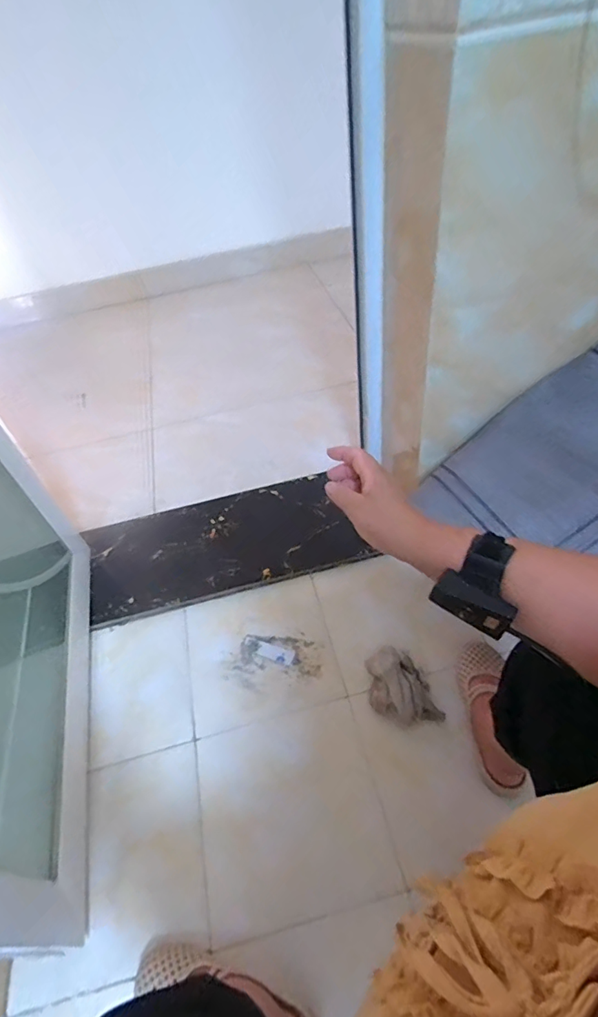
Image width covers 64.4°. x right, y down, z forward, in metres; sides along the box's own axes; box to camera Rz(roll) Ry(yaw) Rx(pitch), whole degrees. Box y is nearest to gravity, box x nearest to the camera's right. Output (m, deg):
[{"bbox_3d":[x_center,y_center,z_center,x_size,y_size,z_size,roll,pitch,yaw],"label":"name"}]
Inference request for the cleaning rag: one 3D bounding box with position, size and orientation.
[{"bbox_3d":[0.192,0.327,0.873,0.126,0.088,0.114,-6,47,2],"label":"cleaning rag"}]

